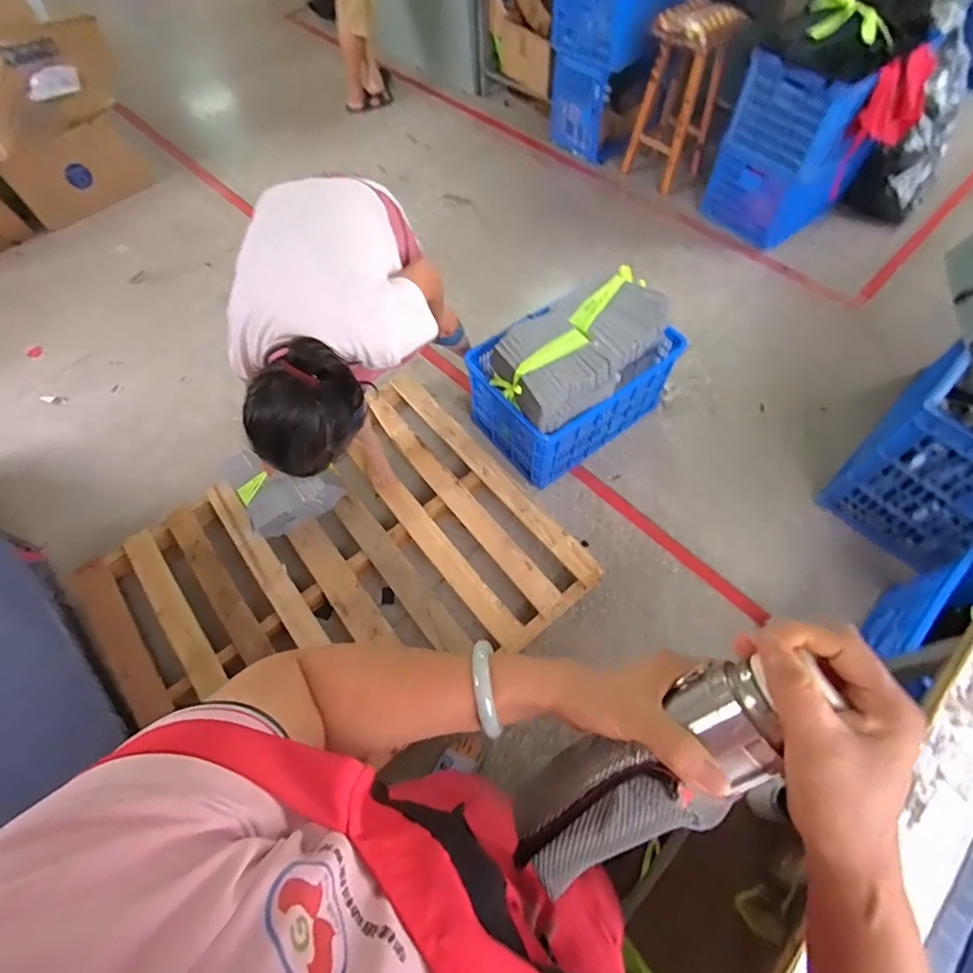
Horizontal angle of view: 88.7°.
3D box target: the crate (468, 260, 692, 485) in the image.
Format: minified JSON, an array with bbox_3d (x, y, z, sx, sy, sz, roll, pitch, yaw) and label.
[{"bbox_3d":[0.273,-0.366,1.582,0.576,0.405,0.391,-33,66,-14],"label":"crate"}]

